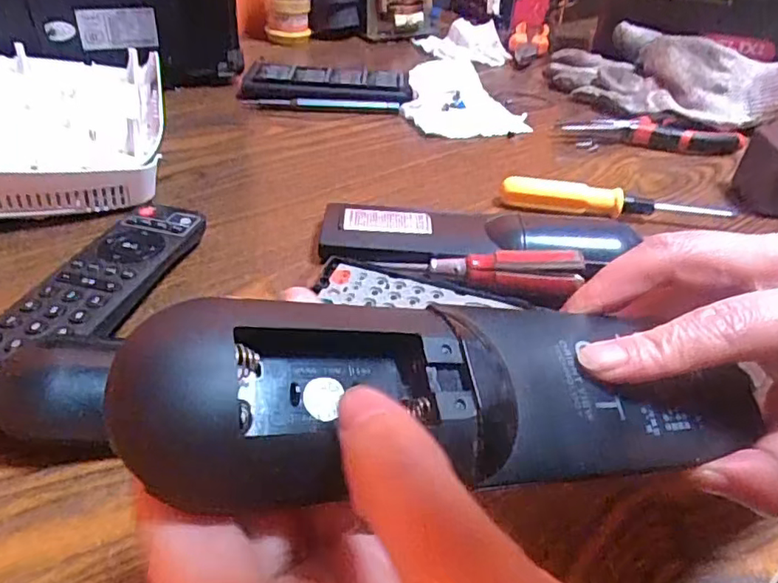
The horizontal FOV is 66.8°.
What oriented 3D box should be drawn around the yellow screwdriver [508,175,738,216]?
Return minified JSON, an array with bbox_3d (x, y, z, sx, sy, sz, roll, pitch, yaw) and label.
[{"bbox_3d":[0.157,-0.063,0.419,0.154,0.022,0.017,6,38,2],"label":"yellow screwdriver"}]

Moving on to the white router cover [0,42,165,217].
[{"bbox_3d":[-0.232,-0.109,0.409,0.155,0.052,0.183,-15,42,-23],"label":"white router cover"}]

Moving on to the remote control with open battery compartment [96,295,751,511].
[{"bbox_3d":[0.030,0.026,0.156,0.184,0.021,0.046,7,35,-25],"label":"remote control with open battery compartment"}]

